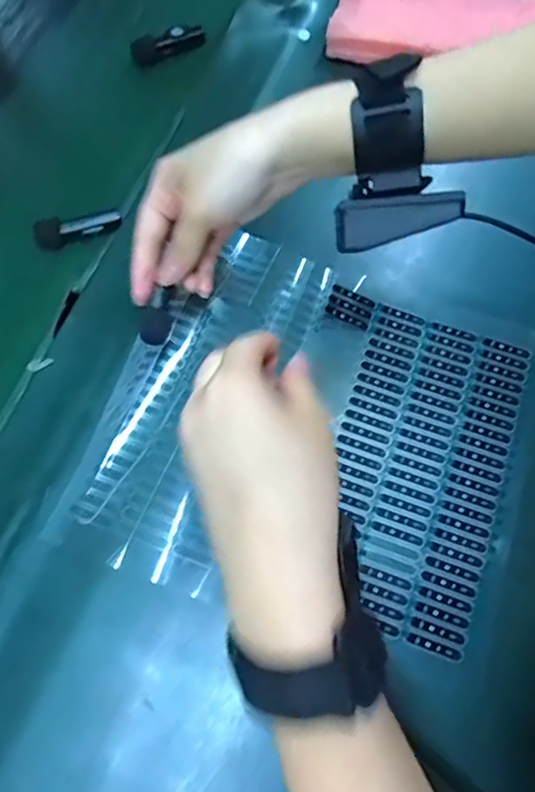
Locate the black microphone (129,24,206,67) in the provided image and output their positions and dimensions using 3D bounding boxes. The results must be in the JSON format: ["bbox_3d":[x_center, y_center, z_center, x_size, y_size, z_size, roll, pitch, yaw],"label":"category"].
[{"bbox_3d":[-0.085,-0.299,0.460,0.063,0.024,0.017,-22,75,-7],"label":"black microphone"}]

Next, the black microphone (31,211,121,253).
[{"bbox_3d":[-0.141,-0.123,0.404,0.066,0.021,0.019,-5,74,-2],"label":"black microphone"}]

